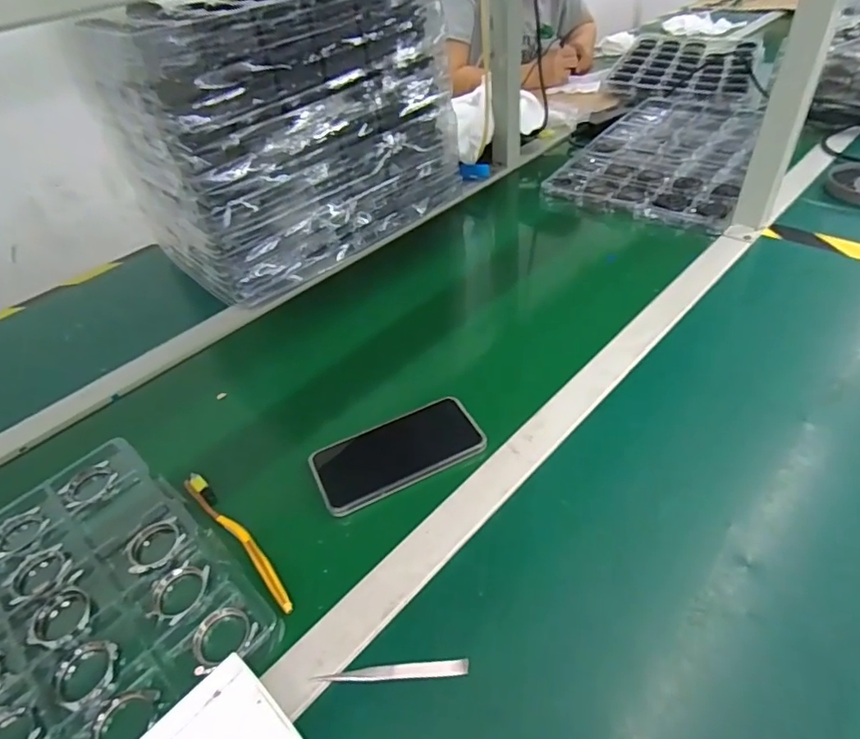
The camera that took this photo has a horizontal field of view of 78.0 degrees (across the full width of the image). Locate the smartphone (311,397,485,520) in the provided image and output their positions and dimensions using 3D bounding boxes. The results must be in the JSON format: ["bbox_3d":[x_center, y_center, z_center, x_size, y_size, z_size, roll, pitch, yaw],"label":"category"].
[{"bbox_3d":[-0.032,0.079,0.523,0.164,0.007,0.080,-22,44,-15],"label":"smartphone"}]

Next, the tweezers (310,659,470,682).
[{"bbox_3d":[-0.026,0.213,0.373,0.106,0.007,0.012,-5,42,4],"label":"tweezers"}]

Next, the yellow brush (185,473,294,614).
[{"bbox_3d":[-0.170,0.147,0.468,0.016,0.011,0.175,-37,49,-28],"label":"yellow brush"}]

